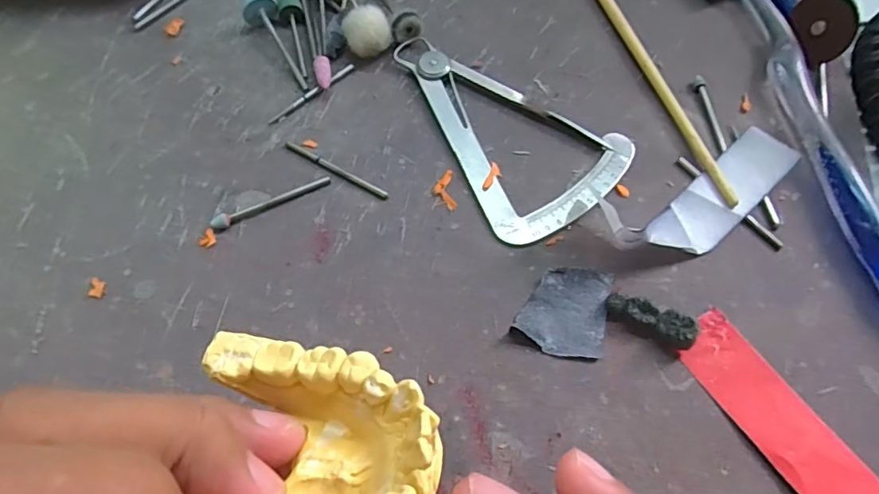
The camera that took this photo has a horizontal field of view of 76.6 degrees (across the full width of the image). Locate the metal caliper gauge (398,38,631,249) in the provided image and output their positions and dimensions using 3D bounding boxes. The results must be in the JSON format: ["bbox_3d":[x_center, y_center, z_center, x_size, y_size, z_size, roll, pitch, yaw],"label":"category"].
[{"bbox_3d":[0.028,-0.050,0.207,0.057,0.007,0.098,-22,65,-10],"label":"metal caliper gauge"}]

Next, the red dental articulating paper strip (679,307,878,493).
[{"bbox_3d":[0.107,0.064,0.152,0.022,0.009,0.102,-31,63,-13],"label":"red dental articulating paper strip"}]

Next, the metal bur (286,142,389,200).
[{"bbox_3d":[-0.037,-0.028,0.199,0.044,0.004,0.004,28,67,15],"label":"metal bur"}]

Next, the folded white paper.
[{"bbox_3d":[0.093,-0.017,0.185,0.065,0.013,0.020,-39,68,-17],"label":"folded white paper"}]

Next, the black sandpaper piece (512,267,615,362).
[{"bbox_3d":[0.039,0.019,0.173,0.026,0.004,0.029,12,64,7],"label":"black sandpaper piece"}]

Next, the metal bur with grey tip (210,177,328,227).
[{"bbox_3d":[-0.058,-0.016,0.192,0.042,0.005,0.004,-26,65,-12],"label":"metal bur with grey tip"}]

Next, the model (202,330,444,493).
[{"bbox_3d":[-0.026,0.047,0.114,0.051,0.024,0.062,-2,63,0],"label":"model"}]

